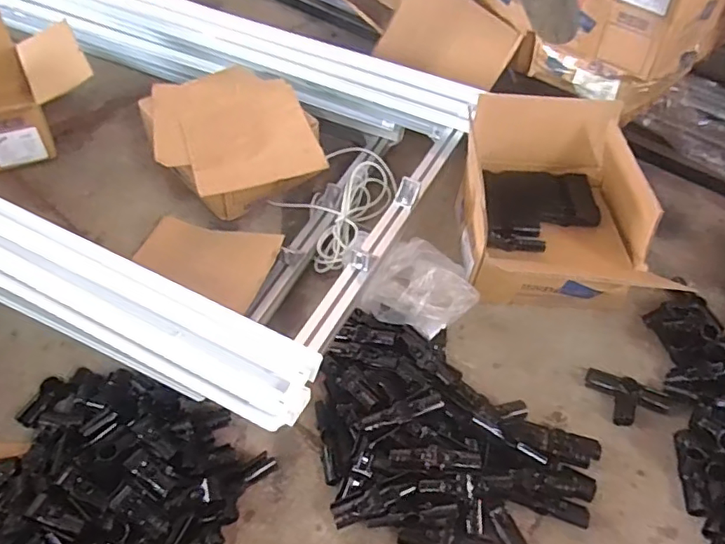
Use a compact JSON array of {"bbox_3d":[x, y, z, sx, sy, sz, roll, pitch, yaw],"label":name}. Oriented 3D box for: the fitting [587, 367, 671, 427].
[{"bbox_3d":[0.436,0.211,0.910,0.131,0.044,0.092,26,54,18],"label":"fitting"}]

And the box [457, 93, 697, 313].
[{"bbox_3d":[0.366,-0.136,1.077,0.321,0.216,0.389,5,50,1],"label":"box"}]

